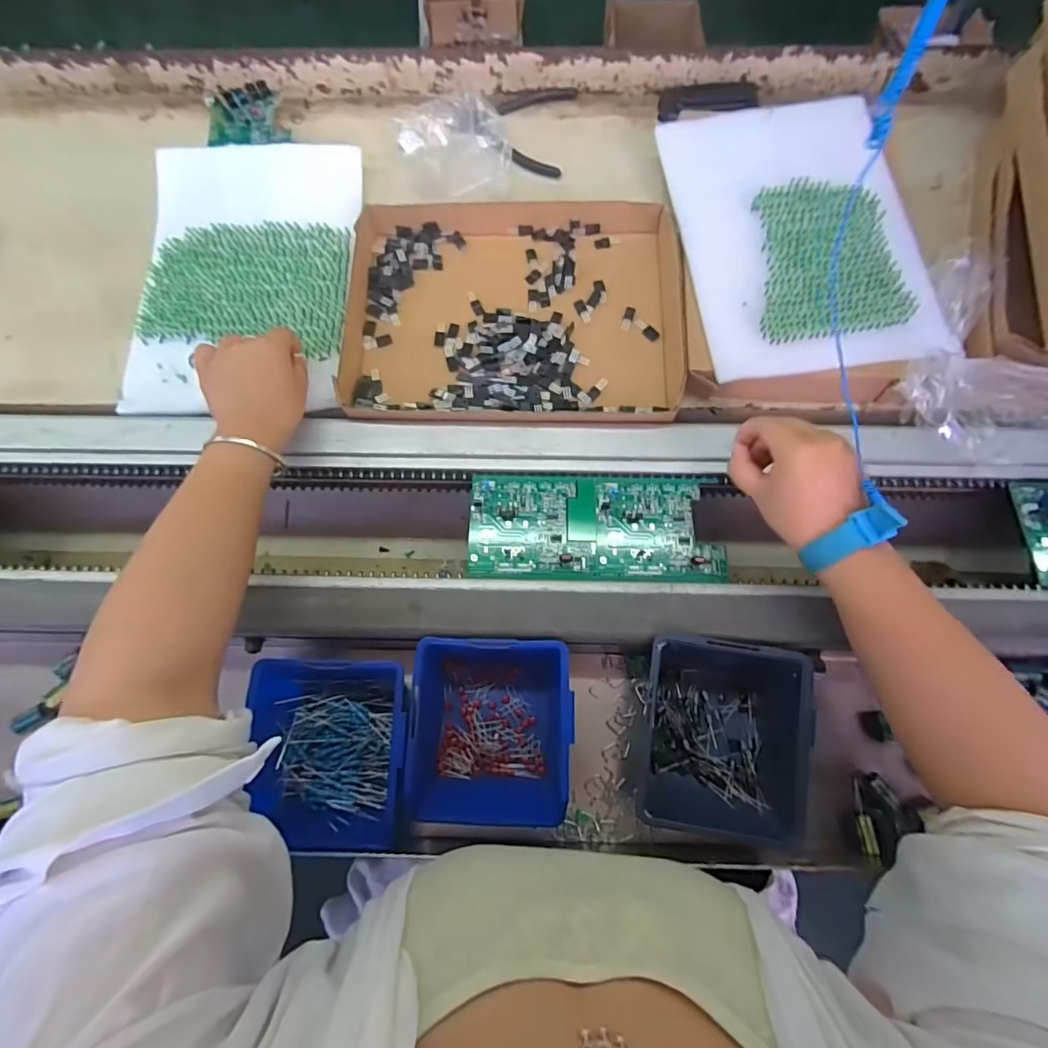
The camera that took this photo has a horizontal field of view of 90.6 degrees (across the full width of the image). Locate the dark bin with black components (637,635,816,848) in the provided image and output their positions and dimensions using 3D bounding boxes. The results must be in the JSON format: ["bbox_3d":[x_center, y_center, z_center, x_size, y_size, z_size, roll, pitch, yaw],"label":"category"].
[{"bbox_3d":[0.154,0.166,0.405,0.116,0.062,0.137,5,70,3],"label":"dark bin with black components"}]

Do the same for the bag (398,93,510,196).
[{"bbox_3d":[-0.071,-0.398,0.542,0.114,0.043,0.096,-9,70,-2],"label":"bag"}]

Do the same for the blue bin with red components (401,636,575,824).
[{"bbox_3d":[-0.025,0.161,0.412,0.118,0.063,0.126,1,70,2],"label":"blue bin with red components"}]

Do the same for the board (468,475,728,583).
[{"bbox_3d":[0.061,0.003,0.452,0.213,0.007,0.095,1,70,2],"label":"board"}]

